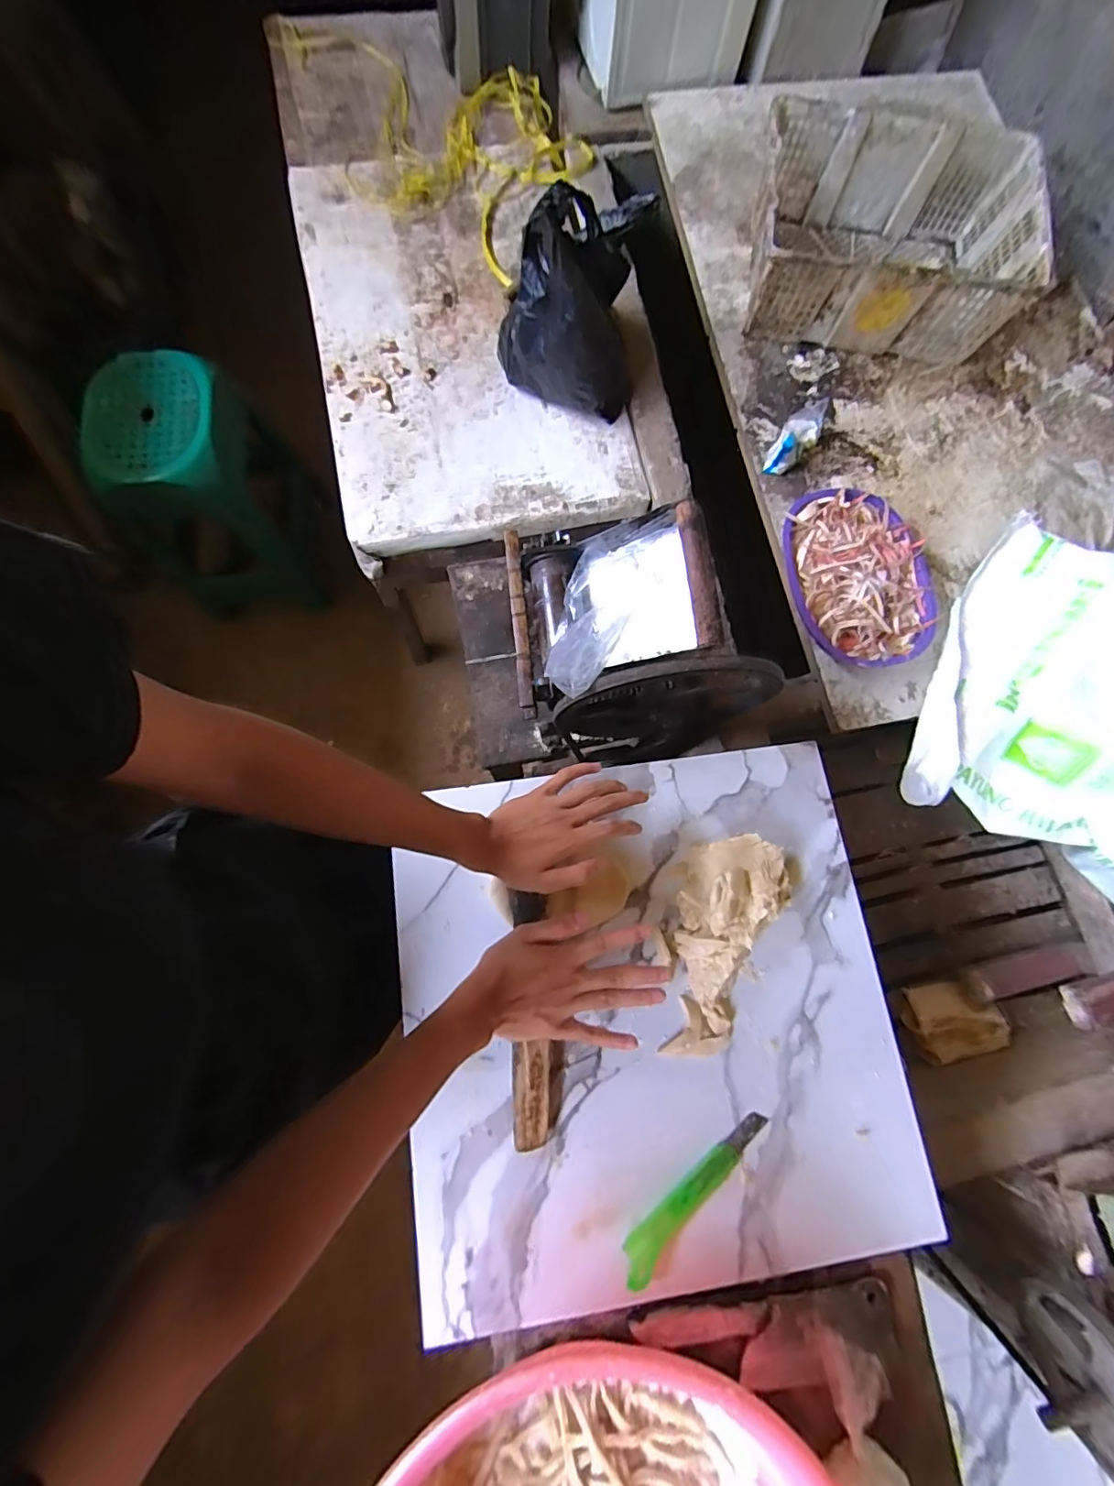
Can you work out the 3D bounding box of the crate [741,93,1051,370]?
[{"bbox_3d":[0.600,-0.937,0.996,0.463,0.166,0.367,9,77,-3],"label":"crate"}]

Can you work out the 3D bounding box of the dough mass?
[{"bbox_3d":[0.164,0.202,0.544,0.110,0.049,0.233,27,76,4],"label":"dough mass"}]

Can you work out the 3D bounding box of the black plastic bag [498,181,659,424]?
[{"bbox_3d":[0.023,-0.718,0.880,0.230,0.280,0.178,-7,78,-6],"label":"black plastic bag"}]

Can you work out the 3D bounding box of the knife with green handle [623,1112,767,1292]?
[{"bbox_3d":[0.130,0.423,0.501,0.182,0.021,0.036,-39,78,-9],"label":"knife with green handle"}]

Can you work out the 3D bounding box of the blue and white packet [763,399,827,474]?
[{"bbox_3d":[0.426,-0.546,0.936,0.060,0.062,0.153,37,90,10],"label":"blue and white packet"}]

